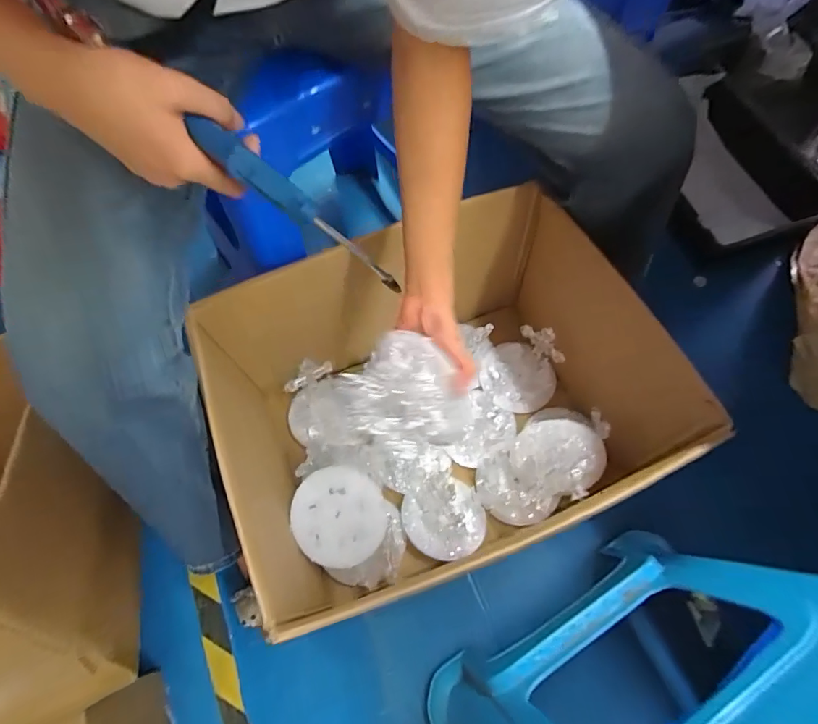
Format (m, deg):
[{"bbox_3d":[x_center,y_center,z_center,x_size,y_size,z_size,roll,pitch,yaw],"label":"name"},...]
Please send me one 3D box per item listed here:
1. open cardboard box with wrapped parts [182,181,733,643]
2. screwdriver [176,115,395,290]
[{"bbox_3d":[0.037,0.071,0.652,0.492,0.291,0.394,-24,67,-8],"label":"open cardboard box with wrapped parts"},{"bbox_3d":[-0.074,-0.102,0.333,0.168,0.022,0.024,36,66,-26],"label":"screwdriver"}]

